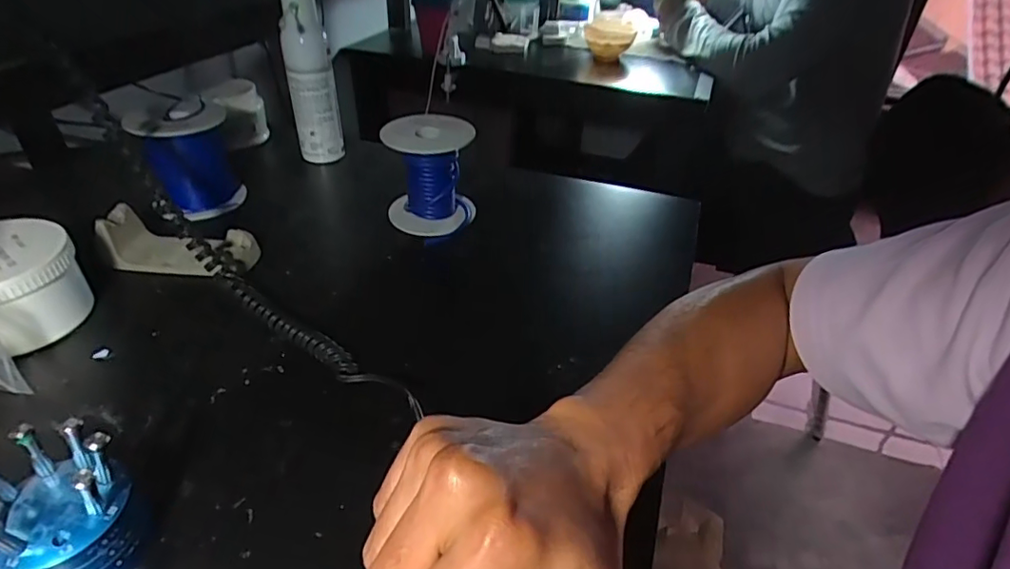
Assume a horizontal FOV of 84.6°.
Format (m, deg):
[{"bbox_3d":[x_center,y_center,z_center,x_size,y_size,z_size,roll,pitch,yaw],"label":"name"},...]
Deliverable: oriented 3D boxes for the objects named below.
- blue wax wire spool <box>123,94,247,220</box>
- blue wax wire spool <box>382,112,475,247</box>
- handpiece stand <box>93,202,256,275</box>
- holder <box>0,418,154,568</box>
[{"bbox_3d":[-0.310,-0.124,0.545,0.081,0.098,0.082,-22,43,-30],"label":"blue wax wire spool"},{"bbox_3d":[-0.072,-0.102,0.538,0.086,0.095,0.086,-2,37,-6],"label":"blue wax wire spool"},{"bbox_3d":[-0.279,-0.036,0.478,0.122,0.040,0.044,3,36,1],"label":"handpiece stand"},{"bbox_3d":[-0.209,0.109,0.264,0.054,0.067,0.058,2,36,-1],"label":"holder"}]

